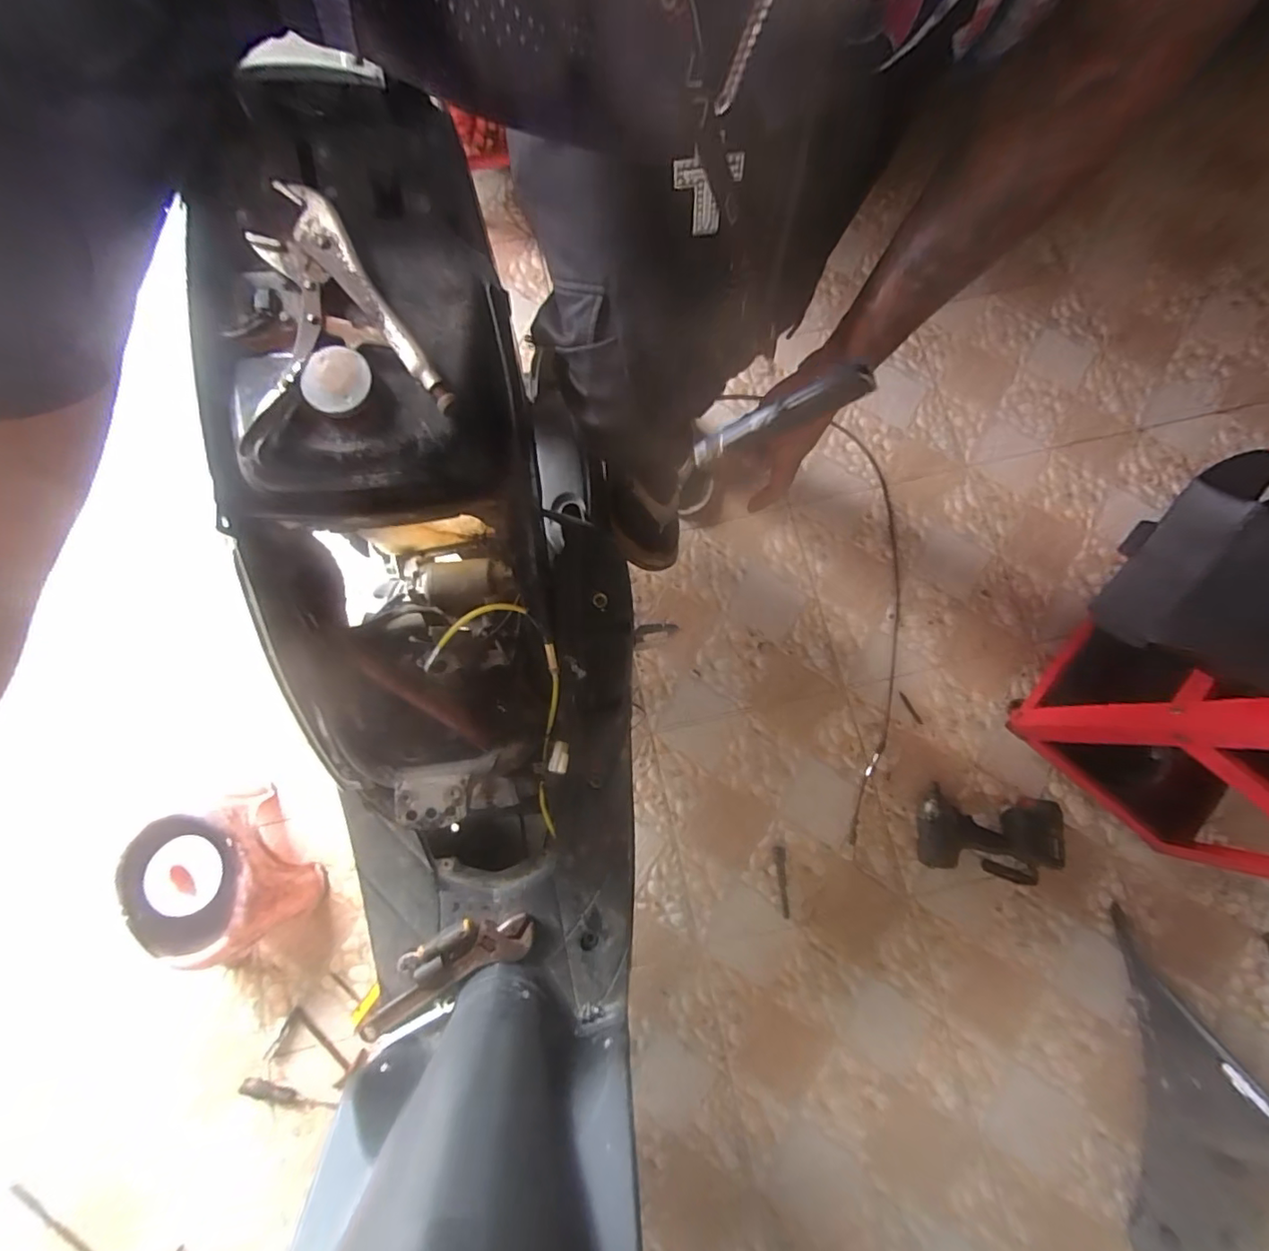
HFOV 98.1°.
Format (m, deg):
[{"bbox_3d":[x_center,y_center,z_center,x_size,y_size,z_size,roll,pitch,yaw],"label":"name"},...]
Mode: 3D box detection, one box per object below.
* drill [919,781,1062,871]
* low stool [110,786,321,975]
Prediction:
[{"bbox_3d":[0.669,0.393,1.037,0.249,0.071,0.152,9,80,2],"label":"drill"},{"bbox_3d":[-0.753,0.464,1.012,0.217,0.173,0.266,-35,80,-6],"label":"low stool"}]

